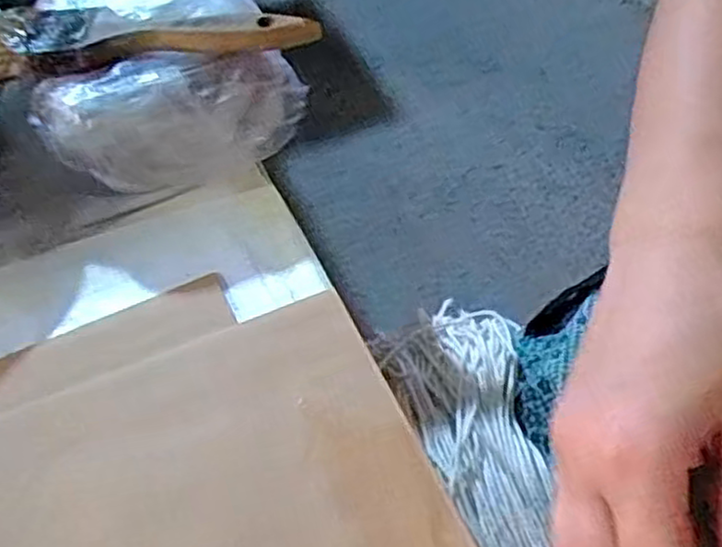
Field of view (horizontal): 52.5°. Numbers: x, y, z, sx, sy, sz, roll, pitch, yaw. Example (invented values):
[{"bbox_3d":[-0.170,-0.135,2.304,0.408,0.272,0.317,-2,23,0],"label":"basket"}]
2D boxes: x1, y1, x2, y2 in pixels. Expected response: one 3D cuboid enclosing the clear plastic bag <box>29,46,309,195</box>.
[{"bbox_3d":[-0.098,-0.080,0.395,0.136,0.071,0.050,-14,52,-7],"label":"clear plastic bag"}]

